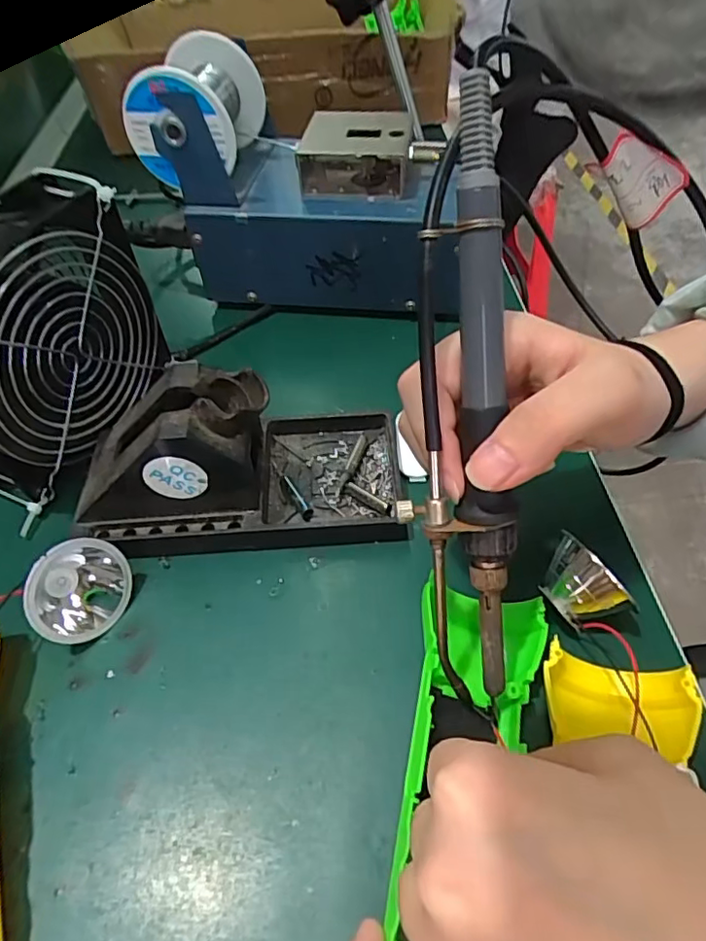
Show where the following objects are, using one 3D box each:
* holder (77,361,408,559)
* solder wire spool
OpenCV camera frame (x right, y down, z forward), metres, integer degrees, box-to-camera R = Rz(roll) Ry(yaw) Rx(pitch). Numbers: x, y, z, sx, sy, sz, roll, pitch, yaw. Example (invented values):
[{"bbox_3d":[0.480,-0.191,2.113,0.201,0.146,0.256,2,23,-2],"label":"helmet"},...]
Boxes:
[{"bbox_3d":[-0.055,-0.010,0.279,0.156,0.070,0.074,-4,51,0],"label":"holder"},{"bbox_3d":[-0.093,-0.219,0.349,0.064,0.057,0.070,-1,51,2],"label":"solder wire spool"}]

